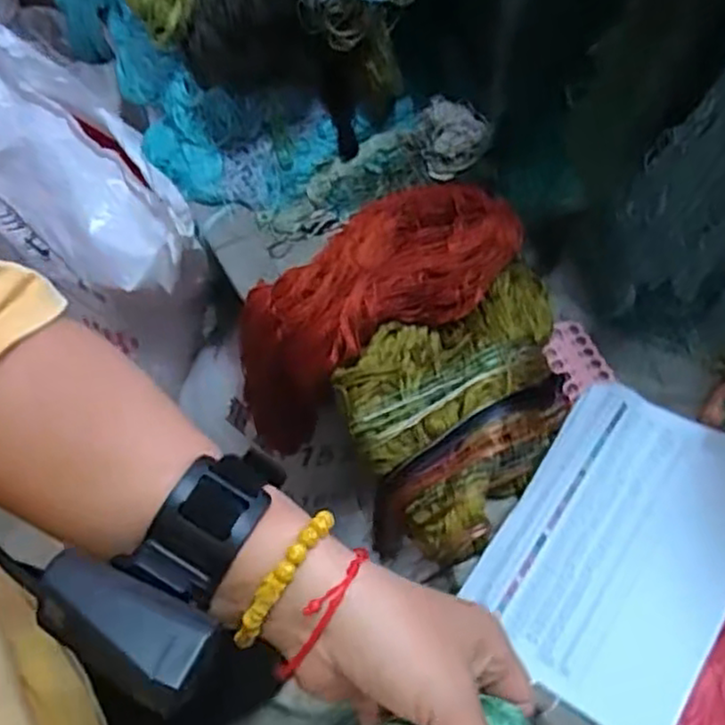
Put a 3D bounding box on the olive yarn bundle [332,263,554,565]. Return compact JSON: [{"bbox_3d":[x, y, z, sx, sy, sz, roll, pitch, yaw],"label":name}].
[{"bbox_3d":[0.123,0.039,0.712,0.257,0.047,0.216,-29,71,-13],"label":"olive yarn bundle"}]

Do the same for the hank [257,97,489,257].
[{"bbox_3d":[0.009,-0.215,0.817,0.271,0.036,0.082,-28,70,2],"label":"hank"}]

